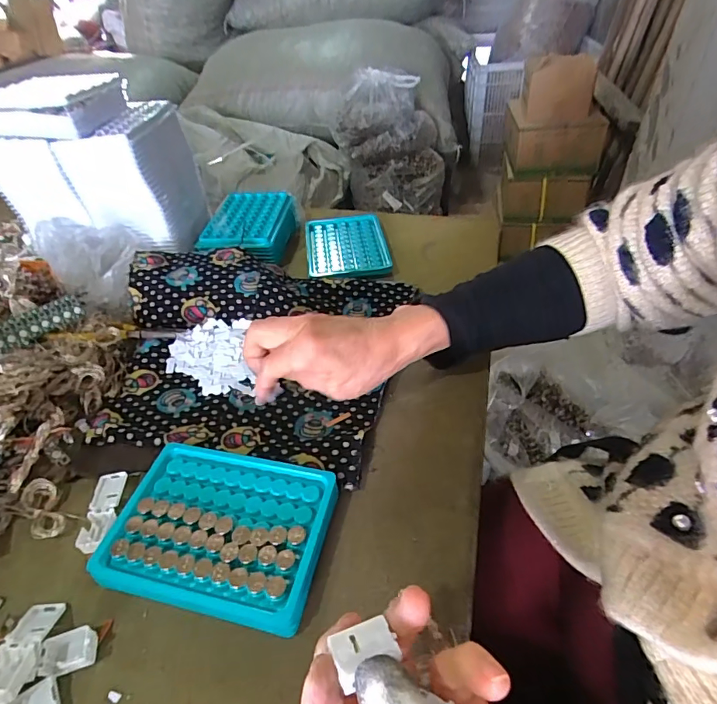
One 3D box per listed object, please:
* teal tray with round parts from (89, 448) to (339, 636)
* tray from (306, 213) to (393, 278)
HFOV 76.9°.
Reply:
[{"bbox_3d":[-0.089,0.114,0.295,0.134,0.026,0.099,9,45,10],"label":"teal tray with round parts"},{"bbox_3d":[-0.014,-0.133,0.566,0.098,0.010,0.144,-5,44,-4],"label":"tray"}]

